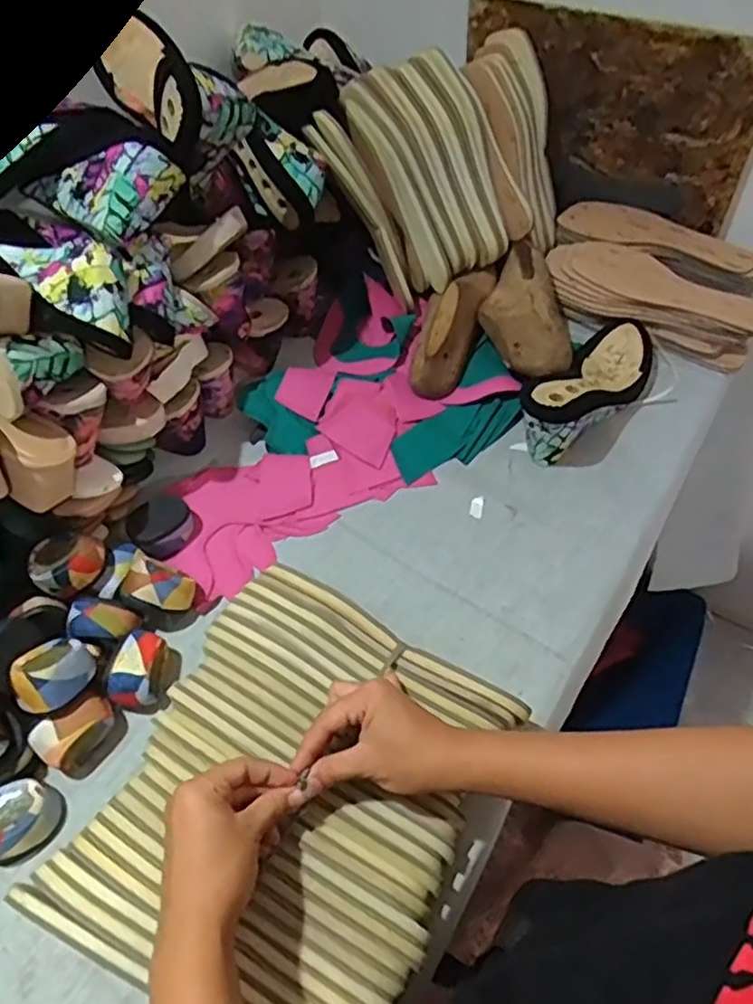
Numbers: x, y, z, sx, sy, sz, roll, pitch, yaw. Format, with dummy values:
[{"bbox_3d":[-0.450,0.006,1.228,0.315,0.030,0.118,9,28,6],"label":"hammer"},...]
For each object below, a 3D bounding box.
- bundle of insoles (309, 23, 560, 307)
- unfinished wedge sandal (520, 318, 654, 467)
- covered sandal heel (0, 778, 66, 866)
[{"bbox_3d":[0.087,-0.380,0.825,0.280,0.270,0.090,-25,28,-8],"label":"bundle of insoles"},{"bbox_3d":[0.237,-0.134,0.745,0.079,0.092,0.233,27,60,23],"label":"unfinished wedge sandal"},{"bbox_3d":[-0.282,0.246,0.539,0.063,0.040,0.054,-23,54,-12],"label":"covered sandal heel"}]

